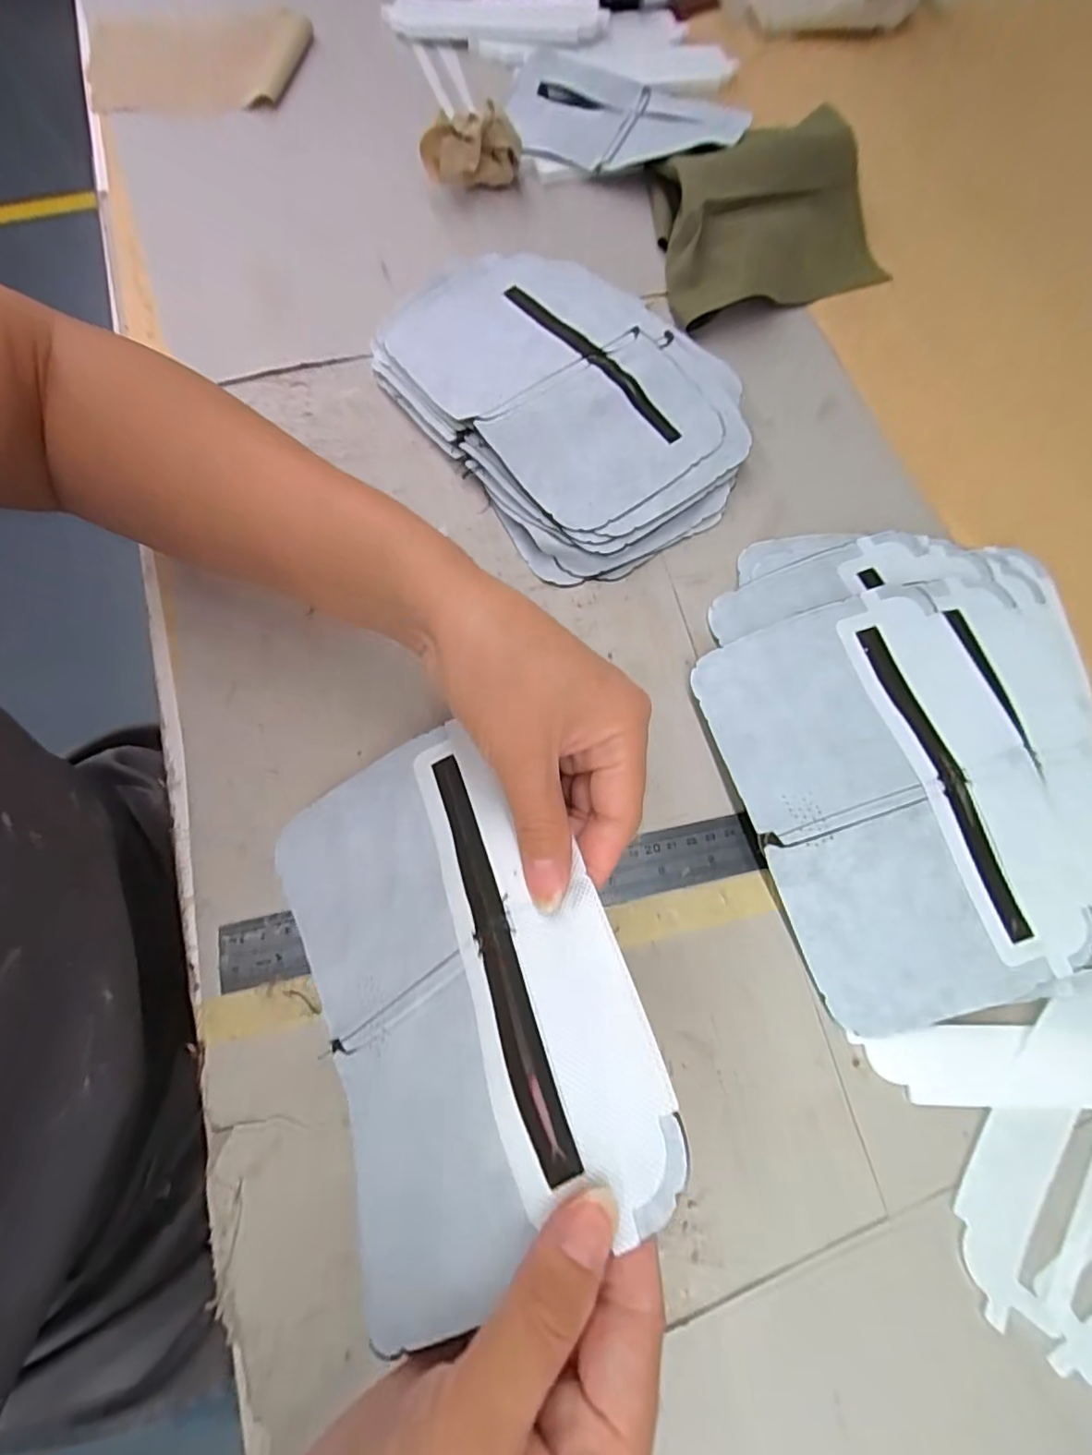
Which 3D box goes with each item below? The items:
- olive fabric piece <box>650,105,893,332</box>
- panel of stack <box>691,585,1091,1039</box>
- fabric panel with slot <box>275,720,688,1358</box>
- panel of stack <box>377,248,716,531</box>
[{"bbox_3d":[0.160,-0.362,0.425,0.158,0.044,0.148,-9,70,-5],"label":"olive fabric piece"},{"bbox_3d":[0.164,0.032,0.286,0.126,0.032,0.194,-17,71,-8],"label":"panel of stack"},{"bbox_3d":[-0.042,0.089,0.225,0.128,0.017,0.191,-36,51,13],"label":"fabric panel with slot"},{"bbox_3d":[0.003,-0.225,0.372,0.140,0.029,0.216,-36,74,-14],"label":"panel of stack"}]

